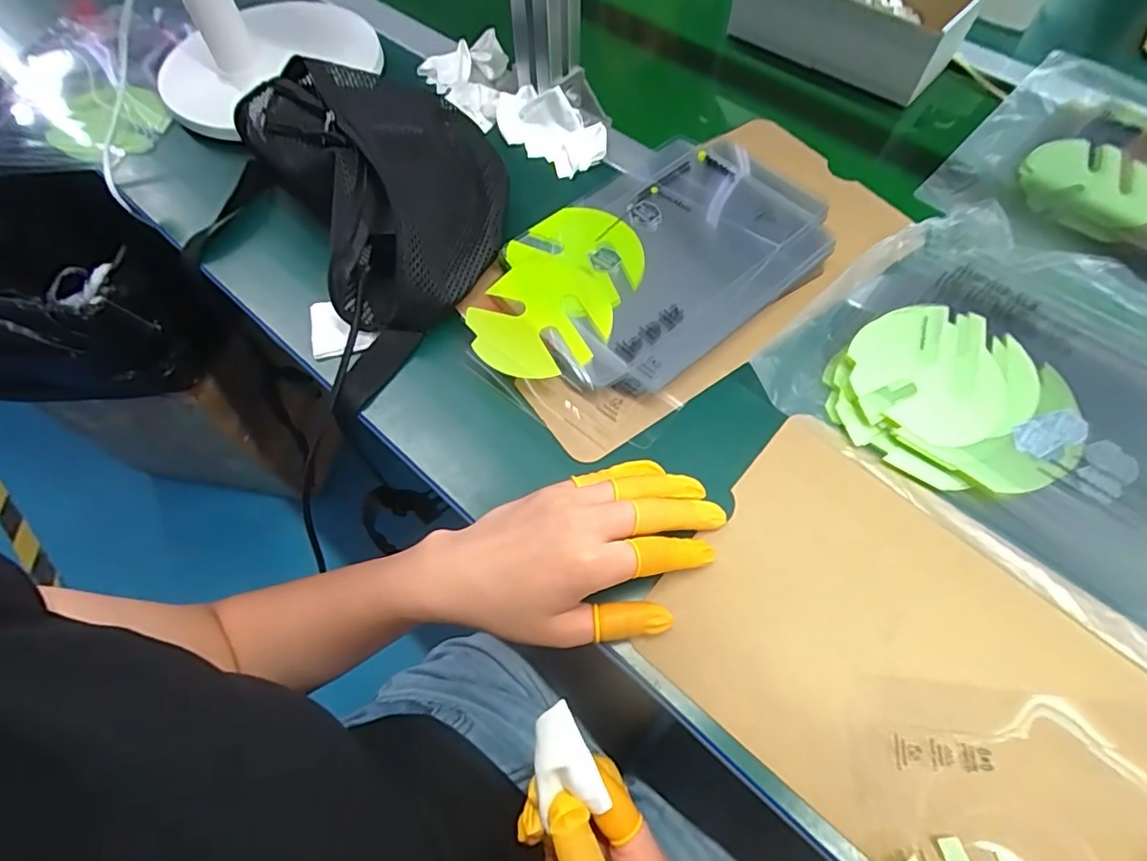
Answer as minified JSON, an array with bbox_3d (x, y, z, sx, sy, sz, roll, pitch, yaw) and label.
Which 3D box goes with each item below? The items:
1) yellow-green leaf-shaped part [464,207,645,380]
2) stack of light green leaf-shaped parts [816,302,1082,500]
[{"bbox_3d":[-0.010,-0.098,0.385,0.091,0.010,0.146,22,66,12],"label":"yellow-green leaf-shaped part"},{"bbox_3d":[0.239,-0.018,0.354,0.119,0.023,0.132,-39,69,-17],"label":"stack of light green leaf-shaped parts"}]

